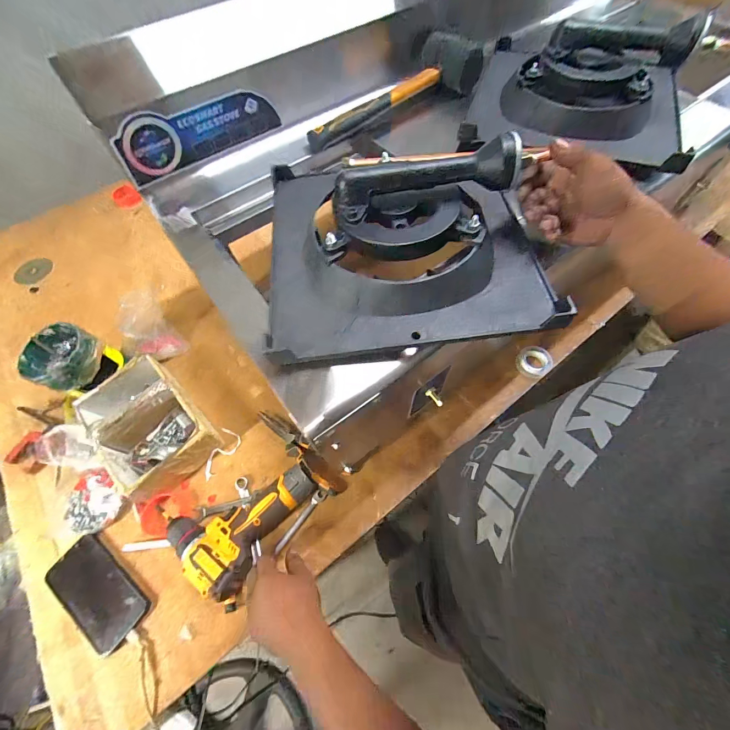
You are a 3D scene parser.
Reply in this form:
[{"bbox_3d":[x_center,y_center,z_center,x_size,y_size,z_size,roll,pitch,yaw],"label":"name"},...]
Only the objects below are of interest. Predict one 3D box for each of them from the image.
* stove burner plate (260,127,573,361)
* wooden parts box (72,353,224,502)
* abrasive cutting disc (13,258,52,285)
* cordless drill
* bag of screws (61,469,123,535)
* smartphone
[{"bbox_3d":[0.037,-0.163,0.353,0.280,0.095,0.287,-8,63,-2],"label":"stove burner plate"},{"bbox_3d":[-0.390,0.101,0.583,0.154,0.089,0.235,-41,69,-17],"label":"wooden parts box"},{"bbox_3d":[-0.832,-0.235,0.821,0.082,0.005,0.068,-8,78,-9],"label":"abrasive cutting disc"},{"bbox_3d":[-0.195,0.232,0.521,0.170,0.069,0.210,38,70,19],"label":"cordless drill"},{"bbox_3d":[-0.467,0.236,0.554,0.096,0.023,0.095,-38,68,-16],"label":"bag of screws"},{"bbox_3d":[-0.412,0.348,0.501,0.170,0.013,0.086,33,68,17],"label":"smartphone"}]

